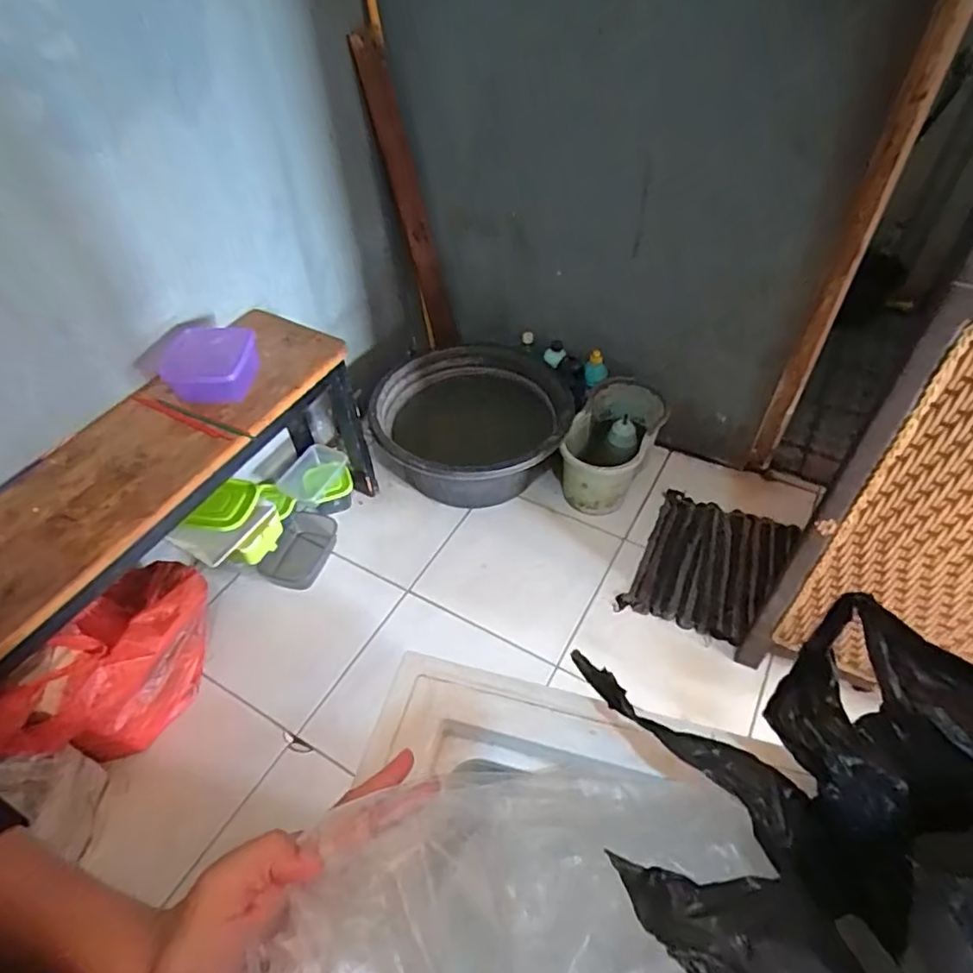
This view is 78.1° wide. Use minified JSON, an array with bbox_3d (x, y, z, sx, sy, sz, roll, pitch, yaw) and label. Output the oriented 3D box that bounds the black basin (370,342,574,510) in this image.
[{"bbox_3d":[-0.019,-0.142,1.656,0.545,0.257,0.475,-7,48,-4],"label":"black basin"}]

